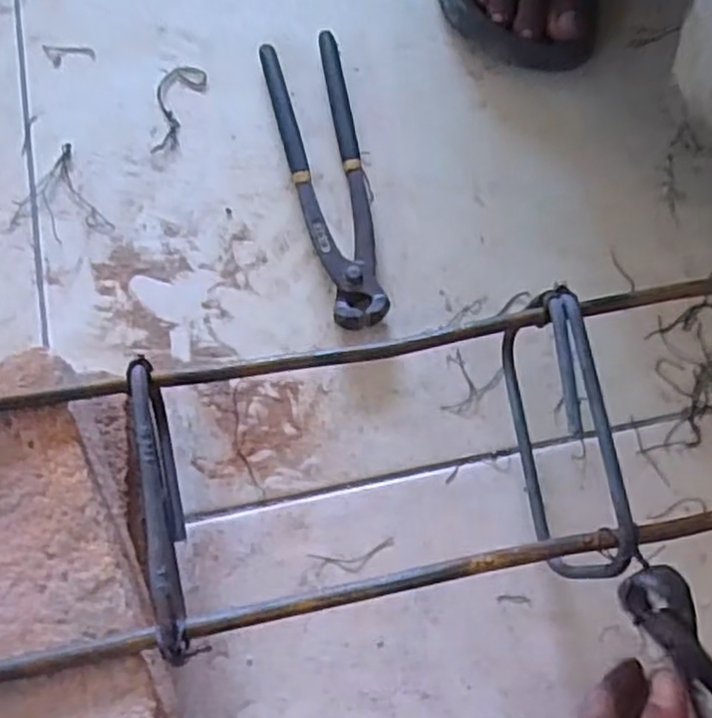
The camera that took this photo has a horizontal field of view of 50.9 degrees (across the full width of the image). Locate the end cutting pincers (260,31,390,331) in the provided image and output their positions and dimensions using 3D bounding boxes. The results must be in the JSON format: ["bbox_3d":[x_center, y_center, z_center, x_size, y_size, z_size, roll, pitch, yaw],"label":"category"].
[{"bbox_3d":[-0.016,-0.121,0.494,0.051,0.020,0.214,-13,72,-5],"label":"end cutting pincers"}]

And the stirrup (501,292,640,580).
[{"bbox_3d":[0.105,0.044,0.393,0.023,0.102,0.138,-8,71,-3],"label":"stirrup"}]

